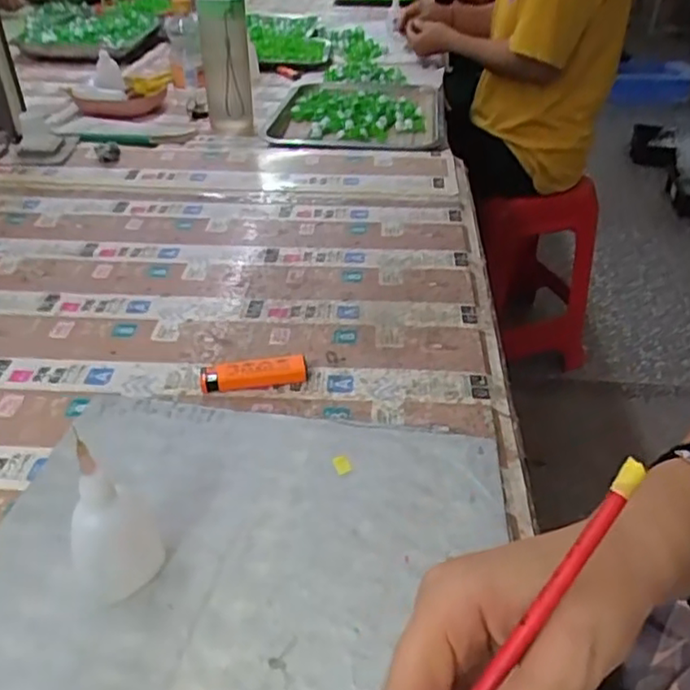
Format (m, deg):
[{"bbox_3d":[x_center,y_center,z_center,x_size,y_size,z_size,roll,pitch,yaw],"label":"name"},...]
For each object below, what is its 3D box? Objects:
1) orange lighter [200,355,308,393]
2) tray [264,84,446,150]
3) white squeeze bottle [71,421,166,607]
[{"bbox_3d":[-0.070,0.022,0.493,0.080,0.018,0.018,-8,37,-11],"label":"orange lighter"},{"bbox_3d":[0.028,-0.369,1.018,0.257,0.025,0.367,4,37,5],"label":"tray"},{"bbox_3d":[-0.122,0.089,0.333,0.045,0.098,0.033,-22,42,-27],"label":"white squeeze bottle"}]

